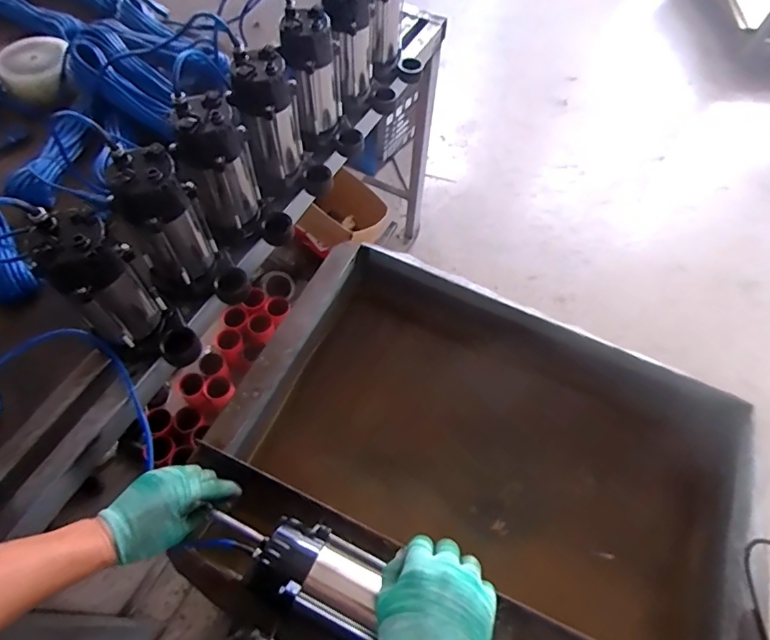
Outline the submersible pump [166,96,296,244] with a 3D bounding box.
[{"bbox_3d":[-0.241,-0.222,0.792,0.127,0.225,0.118,-29,65,-18],"label":"submersible pump"}]

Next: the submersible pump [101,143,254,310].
[{"bbox_3d":[-0.301,-0.118,0.729,0.143,0.222,0.109,38,65,18],"label":"submersible pump"}]

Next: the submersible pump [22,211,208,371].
[{"bbox_3d":[-0.370,-0.034,0.681,0.173,0.236,0.104,38,65,18],"label":"submersible pump"}]

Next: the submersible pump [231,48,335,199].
[{"bbox_3d":[-0.176,-0.335,0.864,0.140,0.222,0.106,-11,61,-8],"label":"submersible pump"}]

